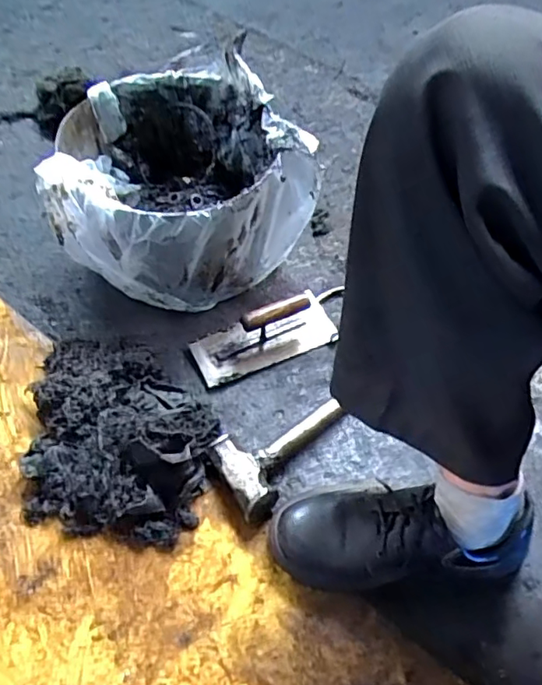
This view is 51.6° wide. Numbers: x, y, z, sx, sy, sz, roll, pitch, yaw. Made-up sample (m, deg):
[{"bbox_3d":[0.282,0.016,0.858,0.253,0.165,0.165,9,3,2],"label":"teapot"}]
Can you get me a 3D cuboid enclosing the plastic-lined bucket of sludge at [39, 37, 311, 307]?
[{"bbox_3d":[-0.149,-0.213,0.792,0.319,0.194,0.301,-27,62,-17],"label":"plastic-lined bucket of sludge"}]

